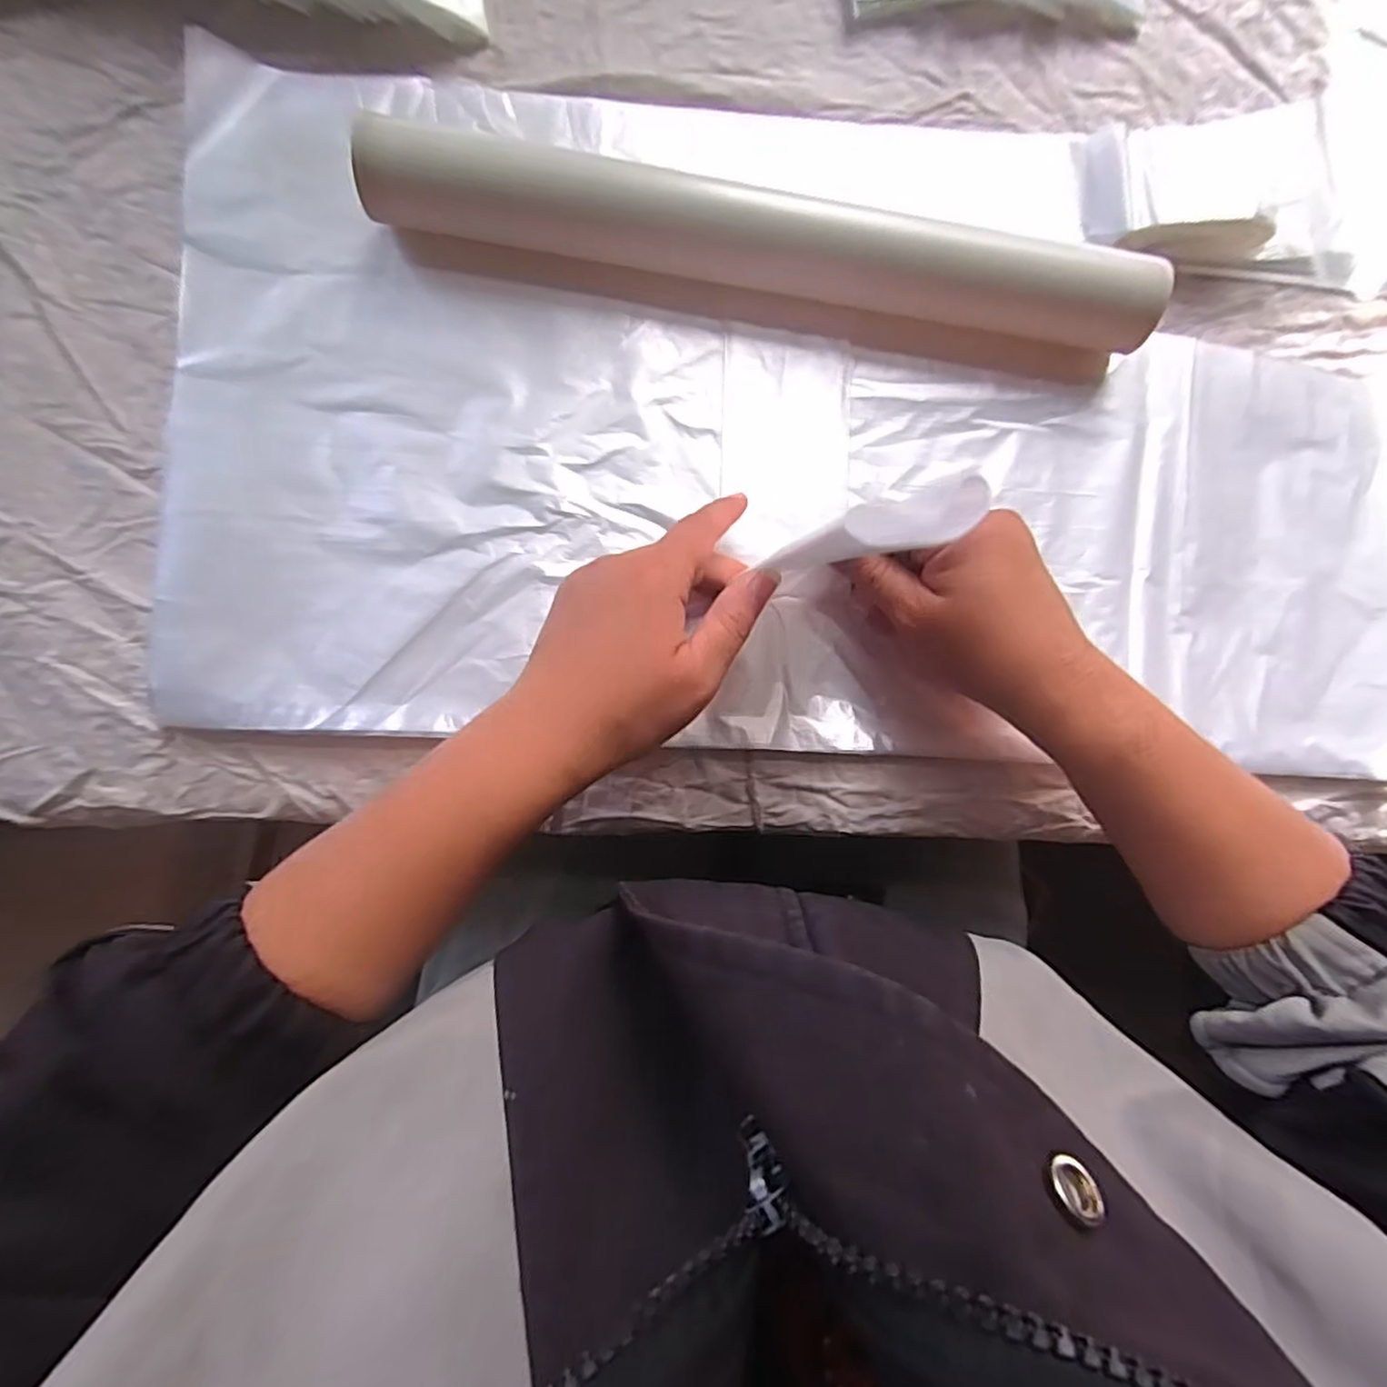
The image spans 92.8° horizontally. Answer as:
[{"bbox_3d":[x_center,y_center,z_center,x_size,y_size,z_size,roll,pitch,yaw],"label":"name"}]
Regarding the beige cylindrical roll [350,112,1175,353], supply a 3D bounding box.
[{"bbox_3d":[0.035,-0.211,0.307,0.353,0.040,0.045,8,86,-2],"label":"beige cylindrical roll"}]

